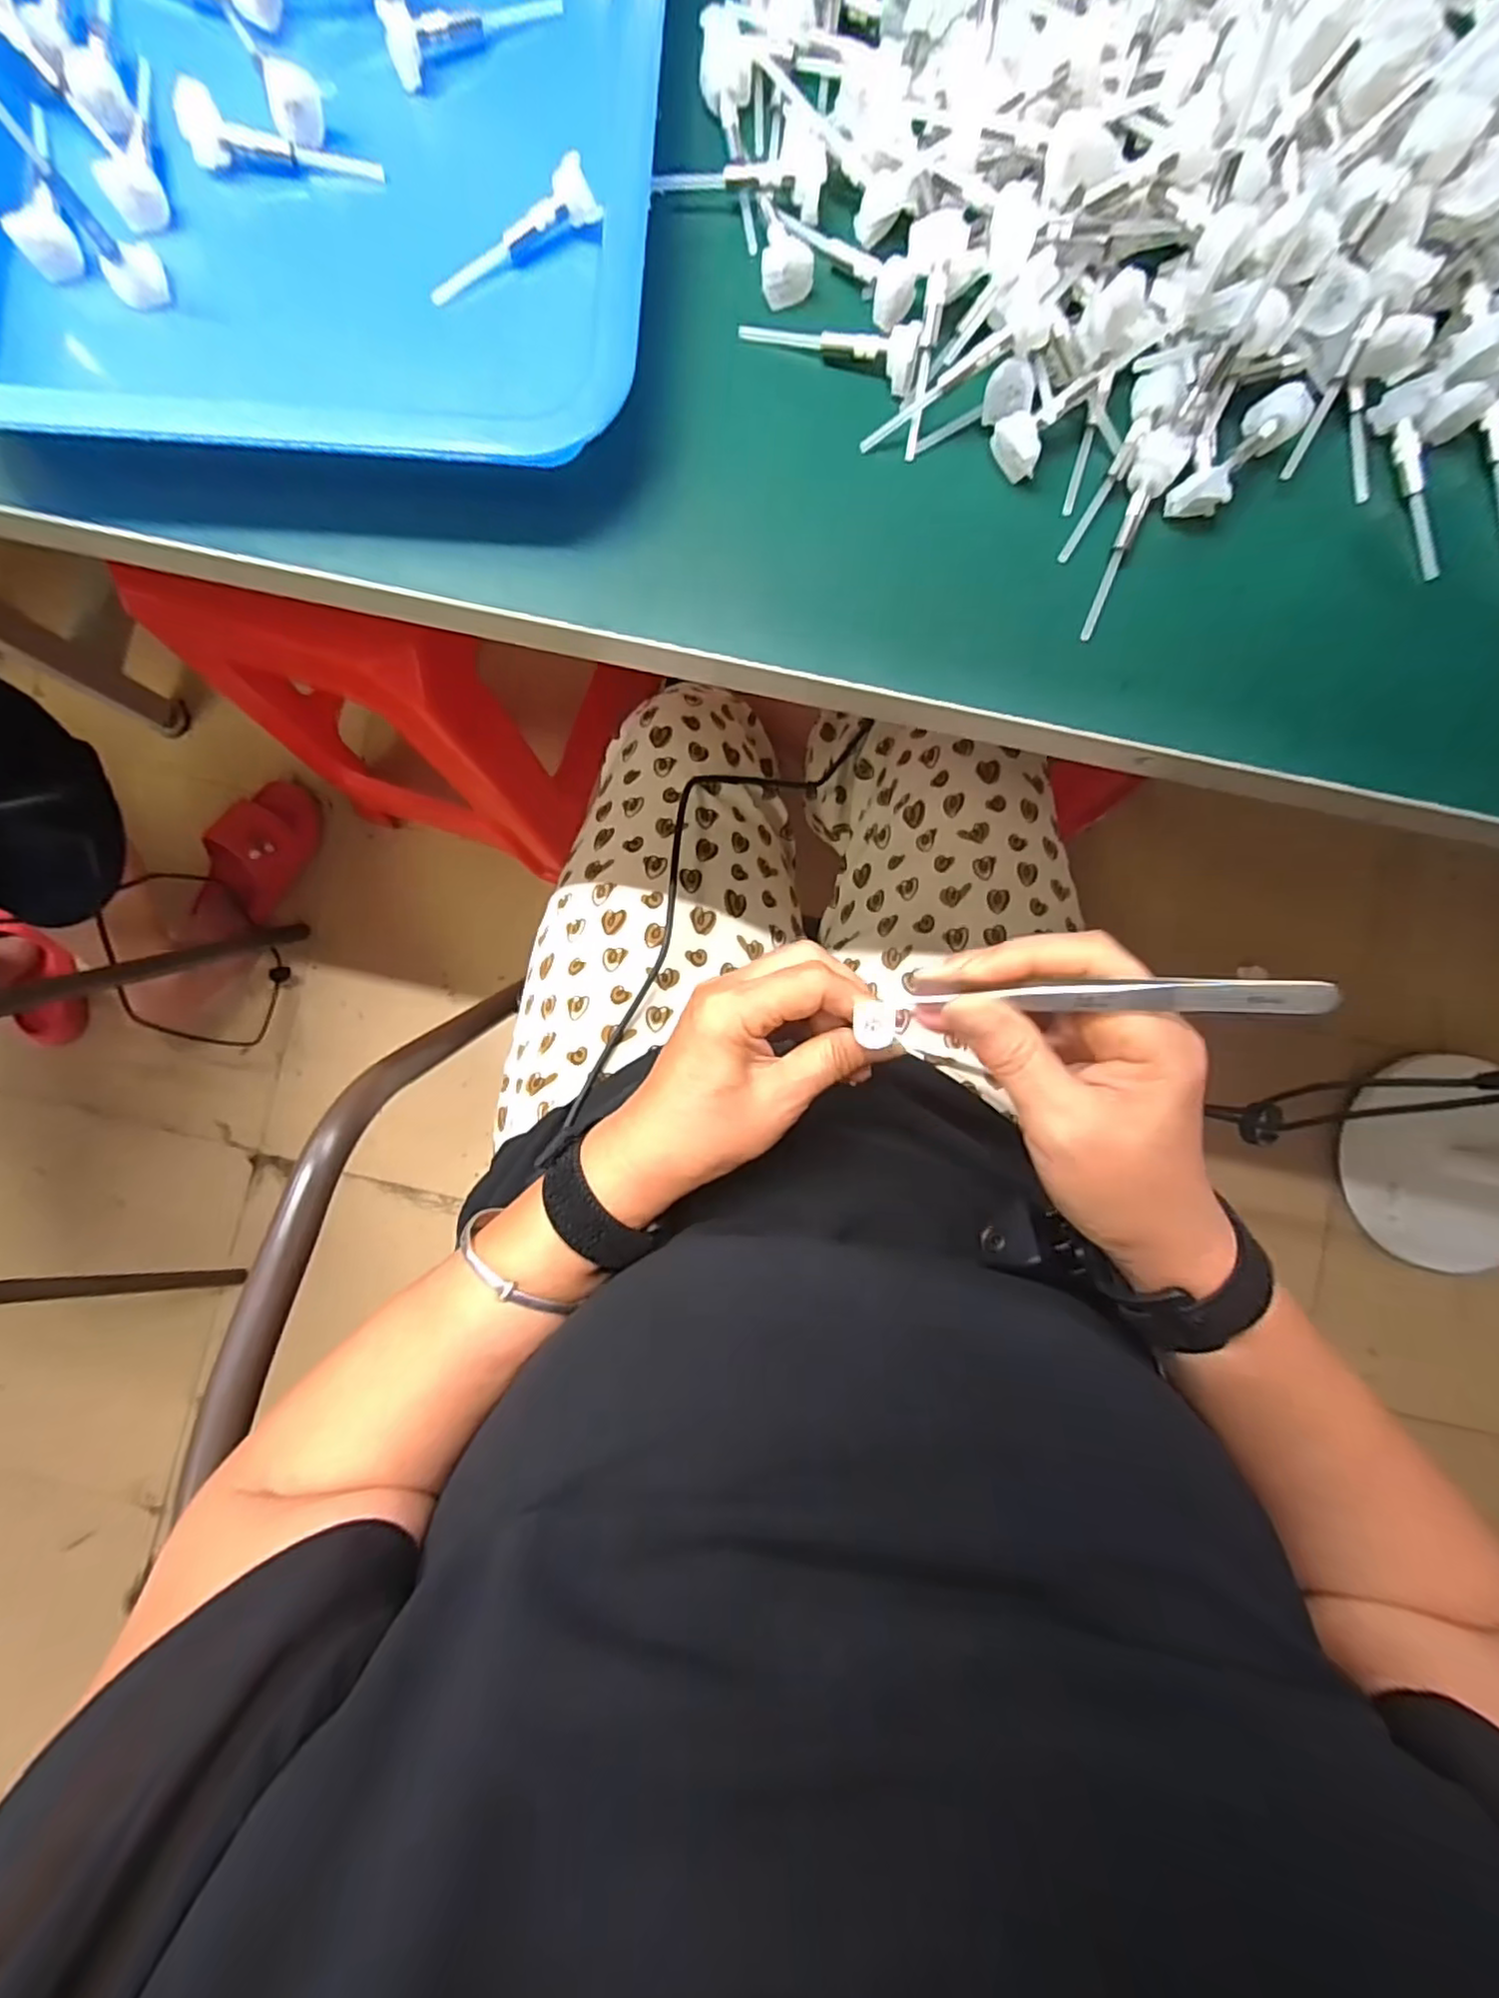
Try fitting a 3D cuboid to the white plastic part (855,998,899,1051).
[{"bbox_3d":[0.052,0.010,0.275,0.016,0.004,0.020,7,86,0],"label":"white plastic part"}]

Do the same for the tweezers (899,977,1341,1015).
[{"bbox_3d":[0.112,-0.001,0.221,0.122,0.009,0.010,0,85,26],"label":"tweezers"}]

